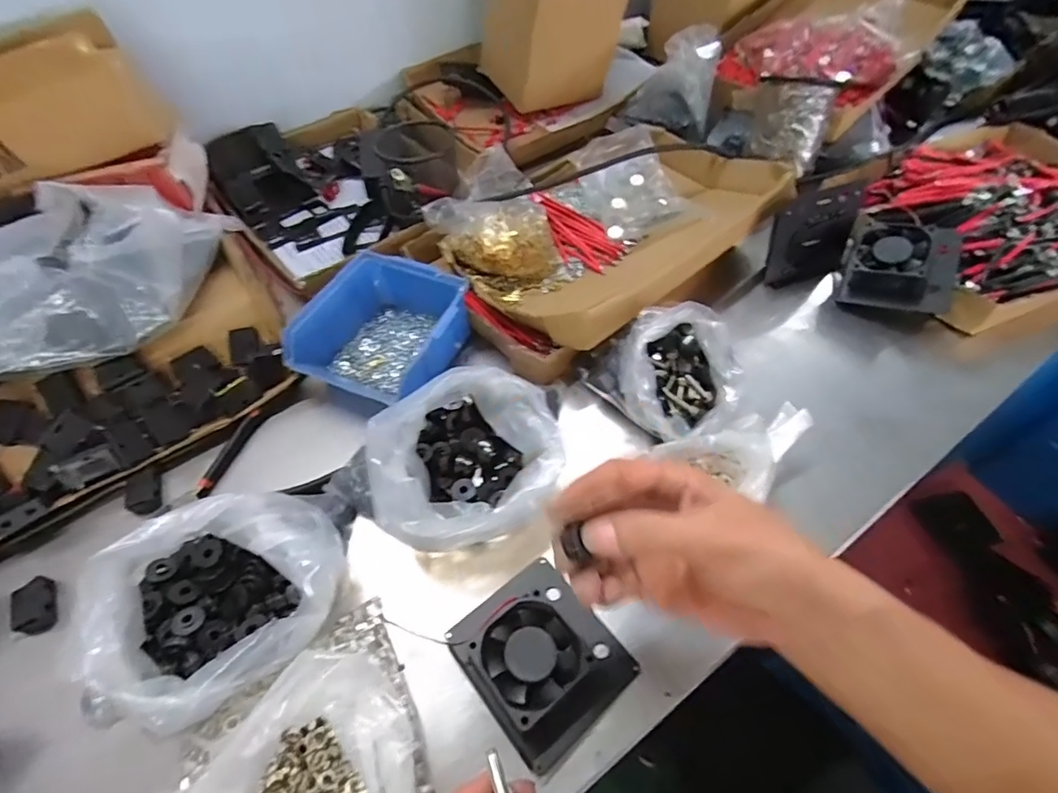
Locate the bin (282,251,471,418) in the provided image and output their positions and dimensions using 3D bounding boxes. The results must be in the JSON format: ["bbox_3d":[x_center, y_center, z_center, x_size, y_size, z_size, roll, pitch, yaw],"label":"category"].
[{"bbox_3d":[-0.131,-0.059,0.474,0.125,0.063,0.131,19,57,16],"label":"bin"}]

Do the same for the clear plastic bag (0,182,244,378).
[{"bbox_3d":[-0.366,-0.097,0.430,0.253,0.108,0.129,-38,60,-22],"label":"clear plastic bag"}]

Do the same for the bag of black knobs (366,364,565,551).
[{"bbox_3d":[-0.041,0.045,0.383,0.138,0.071,0.133,-12,54,-5],"label":"bag of black knobs"}]

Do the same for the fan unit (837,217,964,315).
[{"bbox_3d":[0.357,-0.127,0.495,0.090,0.051,0.090,19,57,16],"label":"fan unit"}]

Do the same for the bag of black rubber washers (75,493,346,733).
[{"bbox_3d":[-0.191,0.124,0.326,0.136,0.072,0.120,-23,56,-13],"label":"bag of black rubber washers"}]

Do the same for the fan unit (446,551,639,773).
[{"bbox_3d":[0.007,0.161,0.326,0.087,0.036,0.096,-35,59,-21],"label":"fan unit"}]

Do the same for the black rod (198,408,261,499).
[{"bbox_3d":[-0.254,0.048,0.437,0.012,0.014,0.083,10,55,11],"label":"black rod"}]

